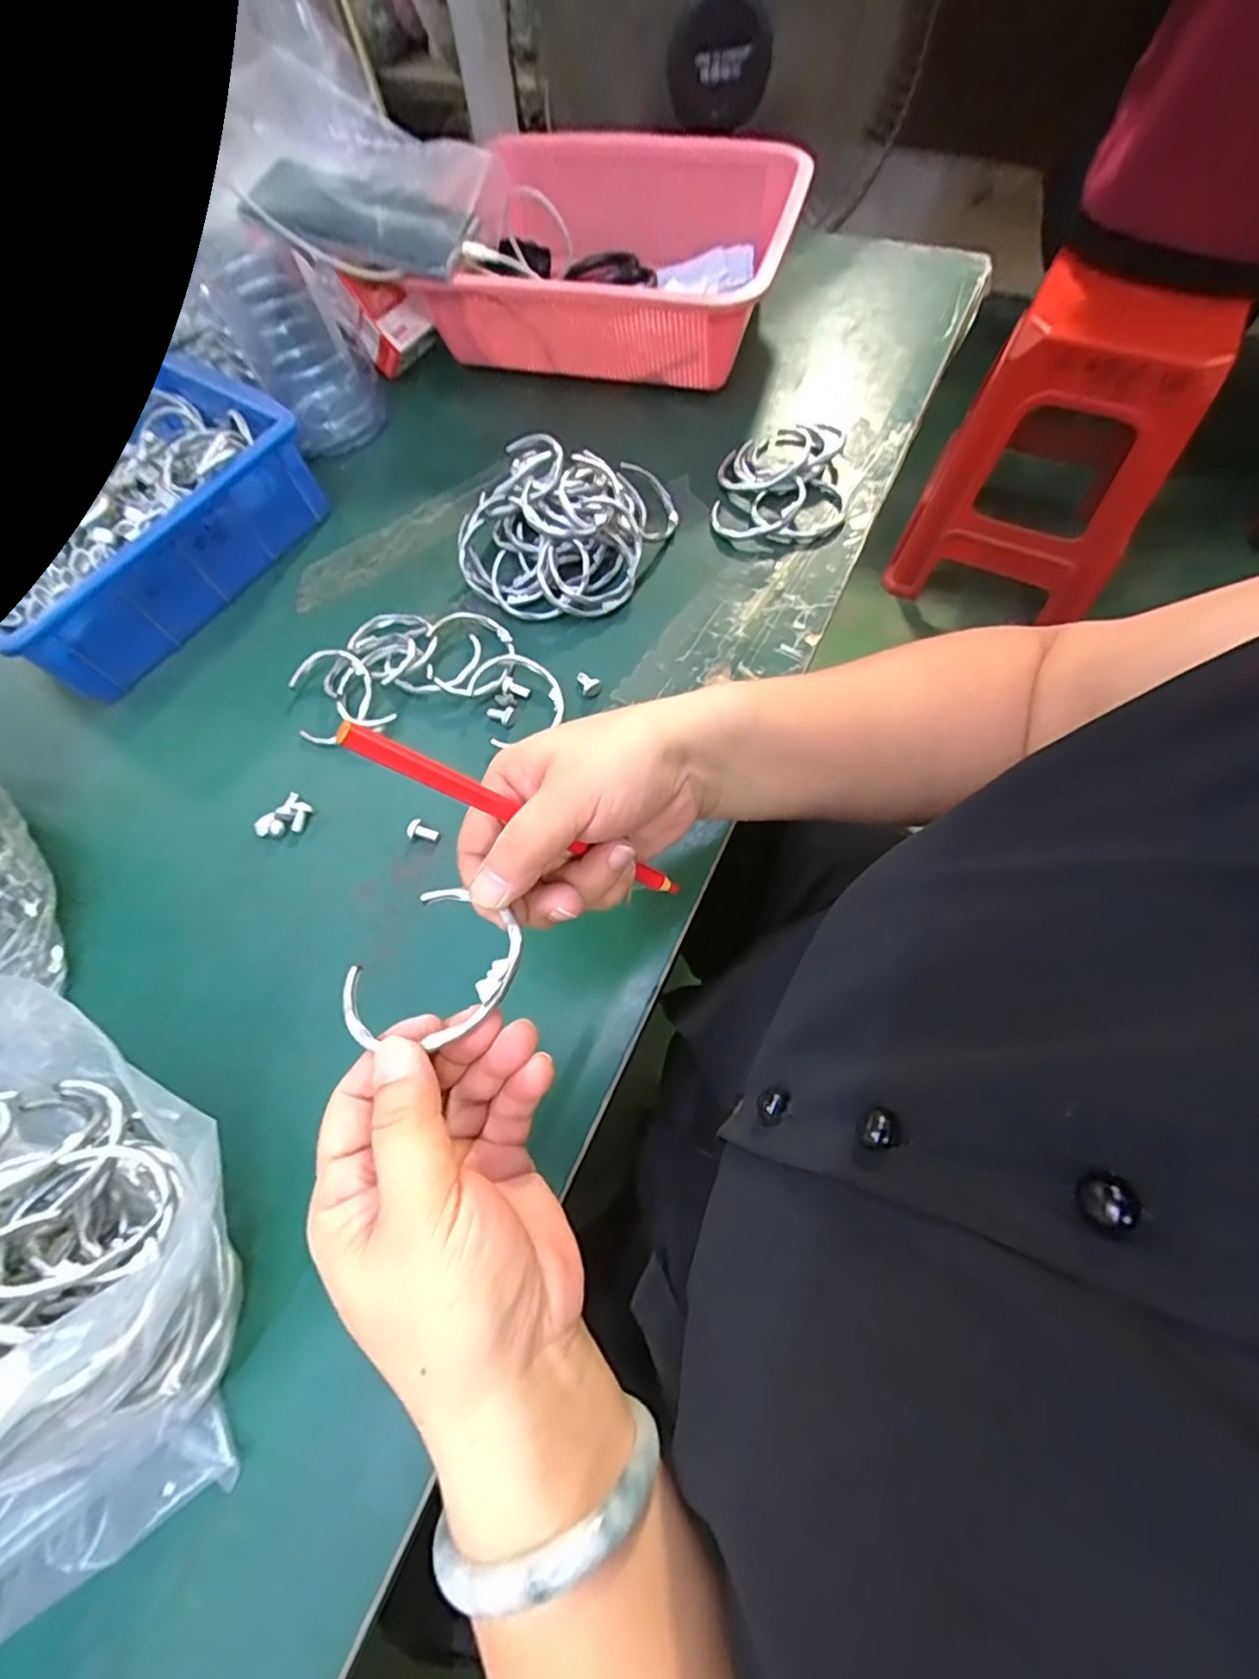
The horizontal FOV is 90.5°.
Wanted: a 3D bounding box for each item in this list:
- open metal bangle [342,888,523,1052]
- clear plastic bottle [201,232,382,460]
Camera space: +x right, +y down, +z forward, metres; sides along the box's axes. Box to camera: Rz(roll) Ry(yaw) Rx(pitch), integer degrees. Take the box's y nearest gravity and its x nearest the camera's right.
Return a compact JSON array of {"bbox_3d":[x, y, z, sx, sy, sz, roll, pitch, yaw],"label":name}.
[{"bbox_3d":[-0.069,0.049,0.225,0.065,0.016,0.047,-42,72,-15],"label":"open metal bangle"},{"bbox_3d":[-0.257,-0.385,0.492,0.087,0.100,0.099,-28,66,-8],"label":"clear plastic bottle"}]

